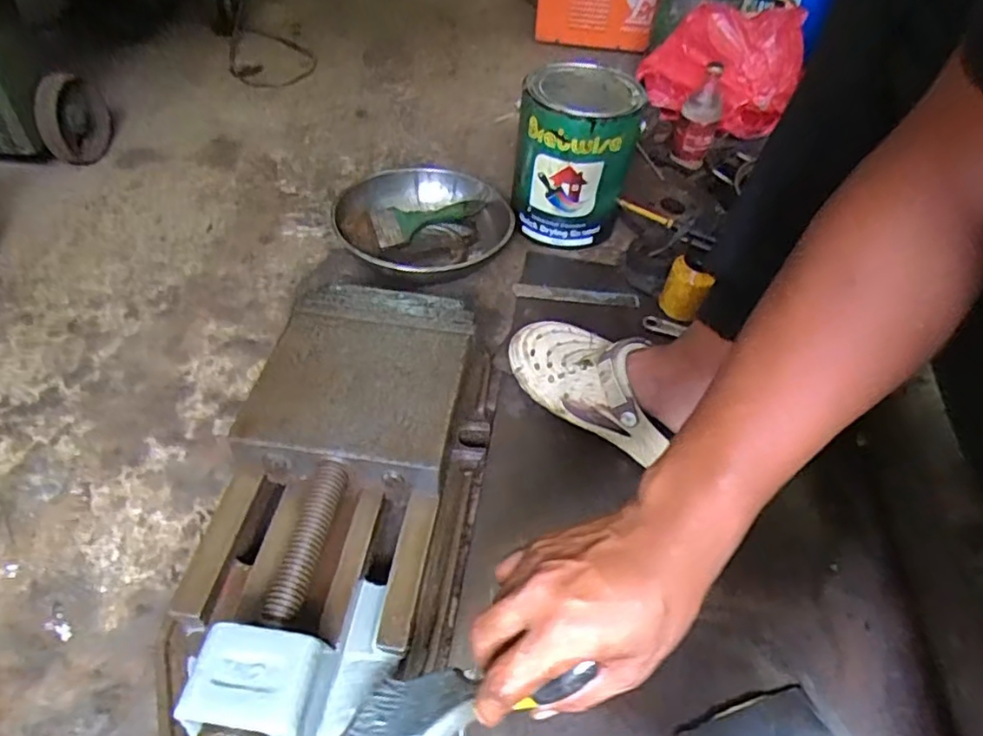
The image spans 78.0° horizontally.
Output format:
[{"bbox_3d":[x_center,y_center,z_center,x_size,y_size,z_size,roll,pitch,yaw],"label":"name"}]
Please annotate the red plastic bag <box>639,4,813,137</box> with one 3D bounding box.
[{"bbox_3d":[0.384,-0.514,1.030,0.254,0.140,0.162,27,49,21],"label":"red plastic bag"}]

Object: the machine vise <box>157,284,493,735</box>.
[{"bbox_3d":[-0.124,0.123,0.521,0.202,0.127,0.478,10,46,7],"label":"machine vise"}]

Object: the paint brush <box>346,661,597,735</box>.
[{"bbox_3d":[-0.022,0.193,0.349,0.015,0.188,0.050,36,37,-29],"label":"paint brush"}]

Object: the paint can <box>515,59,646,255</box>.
[{"bbox_3d":[0.118,-0.294,0.869,0.162,0.212,0.148,9,45,5],"label":"paint can"}]

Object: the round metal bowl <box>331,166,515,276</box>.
[{"bbox_3d":[-0.093,-0.202,0.858,0.241,0.071,0.234,1,46,-2],"label":"round metal bowl"}]

